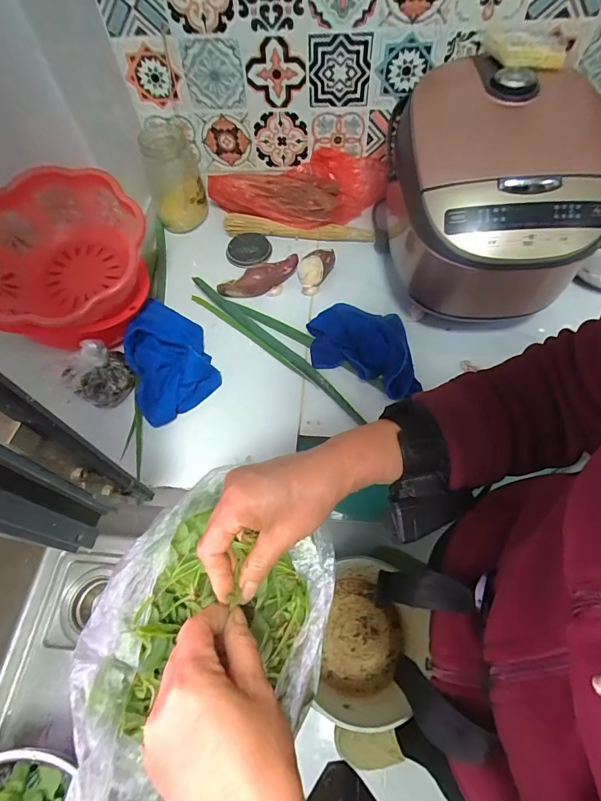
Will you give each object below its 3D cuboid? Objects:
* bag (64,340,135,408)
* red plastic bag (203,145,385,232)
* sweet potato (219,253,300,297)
[{"bbox_3d":[-0.296,-0.044,0.572,0.082,0.076,0.077,-39,65,-18],"label":"bag"},{"bbox_3d":[-0.007,-0.381,0.739,0.327,0.092,0.132,-2,60,2],"label":"red plastic bag"},{"bbox_3d":[-0.068,-0.206,0.669,0.141,0.042,0.035,-21,61,-9],"label":"sweet potato"}]

